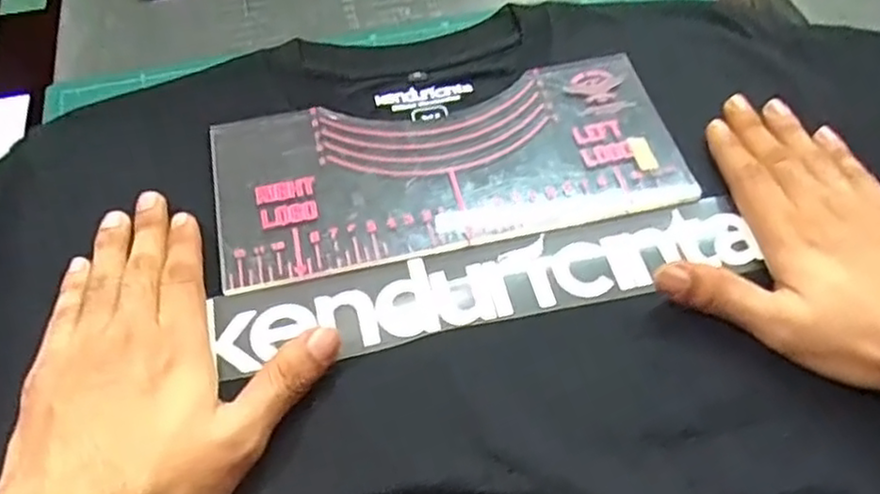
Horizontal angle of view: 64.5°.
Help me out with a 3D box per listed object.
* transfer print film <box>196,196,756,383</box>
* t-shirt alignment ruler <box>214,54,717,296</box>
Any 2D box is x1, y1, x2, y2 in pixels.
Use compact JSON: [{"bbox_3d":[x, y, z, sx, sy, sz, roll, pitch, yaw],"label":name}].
[{"bbox_3d":[0.026,0.016,0.354,0.273,0.004,0.045,-12,56,-7],"label":"transfer print film"},{"bbox_3d":[0.004,-0.048,0.395,0.254,0.004,0.113,-11,58,-7],"label":"t-shirt alignment ruler"}]

